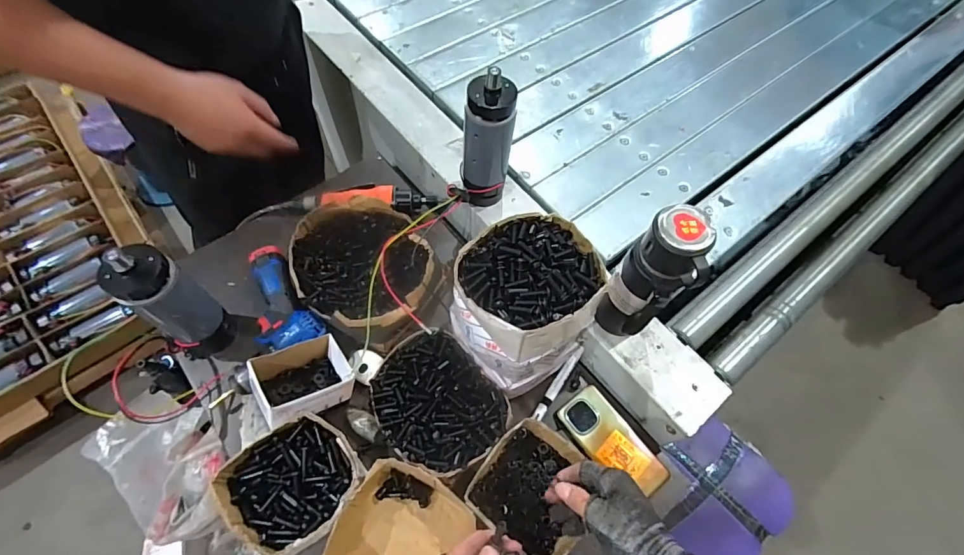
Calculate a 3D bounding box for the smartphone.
[{"bbox_3d":[0.191,0.242,0.637,0.079,0.016,0.164,-33,69,-18],"label":"smartphone"}]

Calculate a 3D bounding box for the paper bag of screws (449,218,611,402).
[{"bbox_3d":[0.055,0.036,0.572,0.161,0.205,0.144,-32,68,-18],"label":"paper bag of screws"}]

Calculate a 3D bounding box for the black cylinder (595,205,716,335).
[{"bbox_3d":[0.207,0.000,0.541,0.071,0.194,0.080,19,65,8],"label":"black cylinder"}]

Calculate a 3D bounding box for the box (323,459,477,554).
[{"bbox_3d":[-0.107,0.330,0.547,0.151,0.085,0.165,33,67,15],"label":"box"}]

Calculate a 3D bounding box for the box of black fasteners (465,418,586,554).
[{"bbox_3d":[0.065,0.277,0.574,0.133,0.069,0.134,37,68,16],"label":"box of black fasteners"}]

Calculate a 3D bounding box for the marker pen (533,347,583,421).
[{"bbox_3d":[0.119,0.161,0.669,0.018,0.016,0.134,32,65,13],"label":"marker pen"}]

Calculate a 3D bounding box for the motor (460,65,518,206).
[{"bbox_3d":[0.008,-0.196,0.668,0.072,0.233,0.067,0,63,-1],"label":"motor"}]

